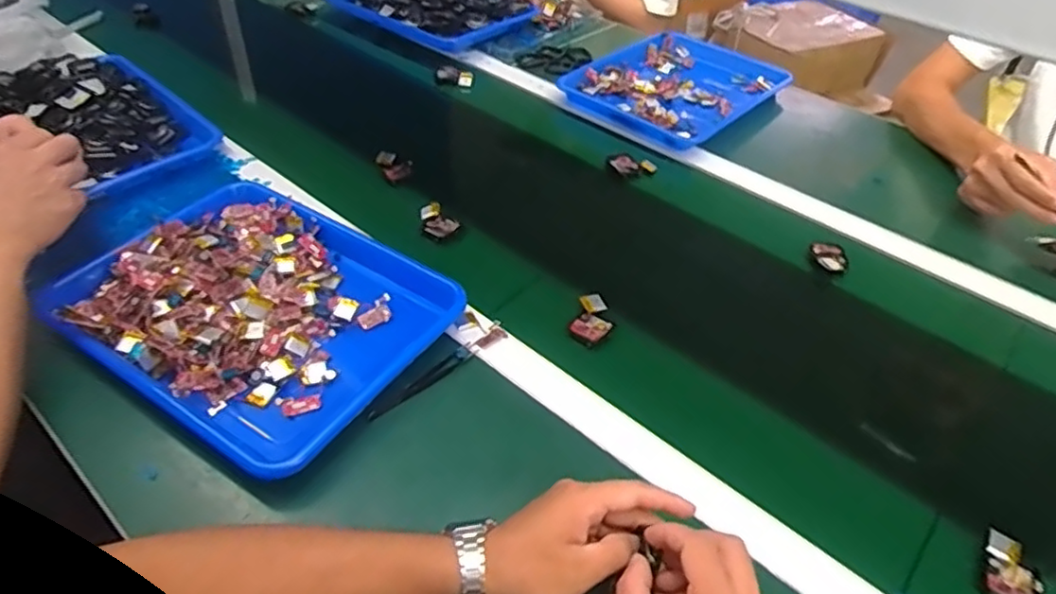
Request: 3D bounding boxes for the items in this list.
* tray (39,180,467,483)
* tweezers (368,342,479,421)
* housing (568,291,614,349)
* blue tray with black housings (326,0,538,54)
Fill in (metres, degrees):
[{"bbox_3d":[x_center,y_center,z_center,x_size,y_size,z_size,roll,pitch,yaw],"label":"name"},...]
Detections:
[{"bbox_3d":[-0.255,0.008,0.620,0.334,0.053,0.256,26,48,22],"label":"tray"},{"bbox_3d":[-0.092,0.077,0.587,0.014,0.009,0.117,35,52,28],"label":"tweezers"},{"bbox_3d":[0.066,0.020,0.645,0.038,0.016,0.058,18,46,14],"label":"housing"},{"bbox_3d":[-0.180,-0.537,1.190,0.347,0.045,0.229,31,50,25],"label":"blue tray with black housings"}]

